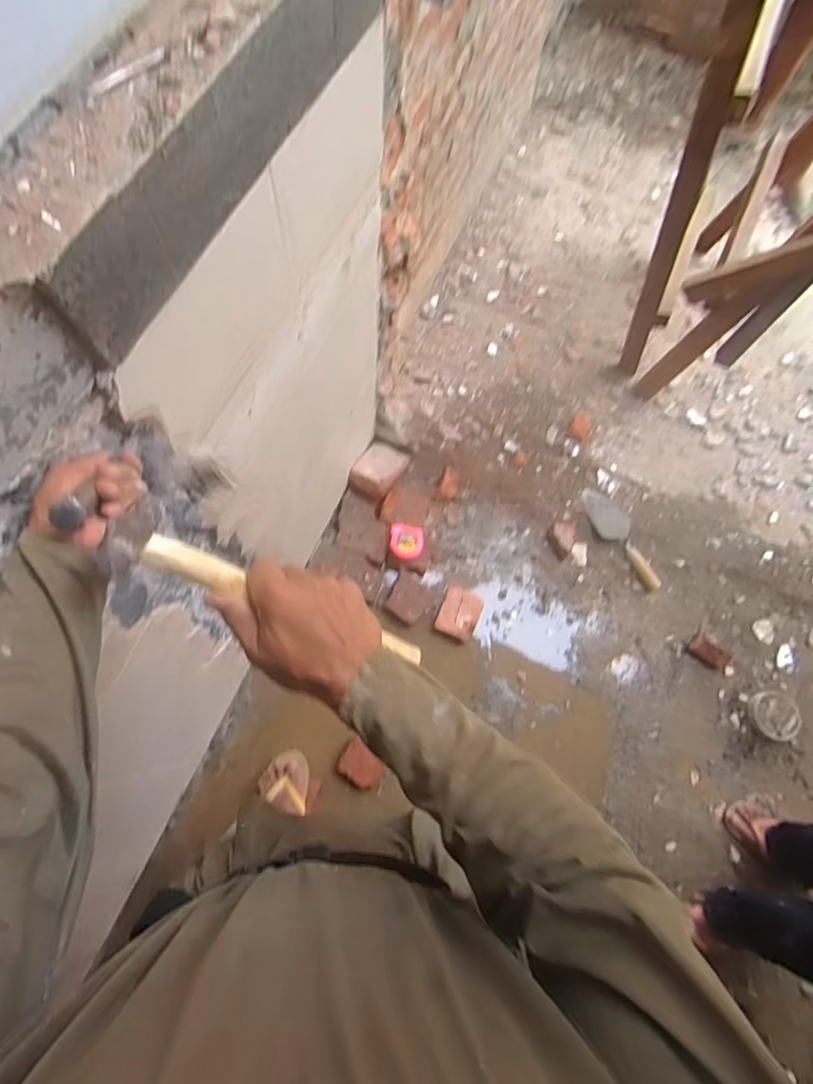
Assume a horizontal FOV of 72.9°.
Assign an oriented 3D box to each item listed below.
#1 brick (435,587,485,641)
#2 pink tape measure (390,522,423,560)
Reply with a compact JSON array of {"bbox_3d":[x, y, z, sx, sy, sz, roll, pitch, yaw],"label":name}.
[{"bbox_3d":[0.138,0.187,1.435,0.107,0.047,0.126,23,73,3],"label":"brick"},{"bbox_3d":[0.001,0.001,1.445,0.088,0.050,0.095,3,75,-1],"label":"pink tape measure"}]

